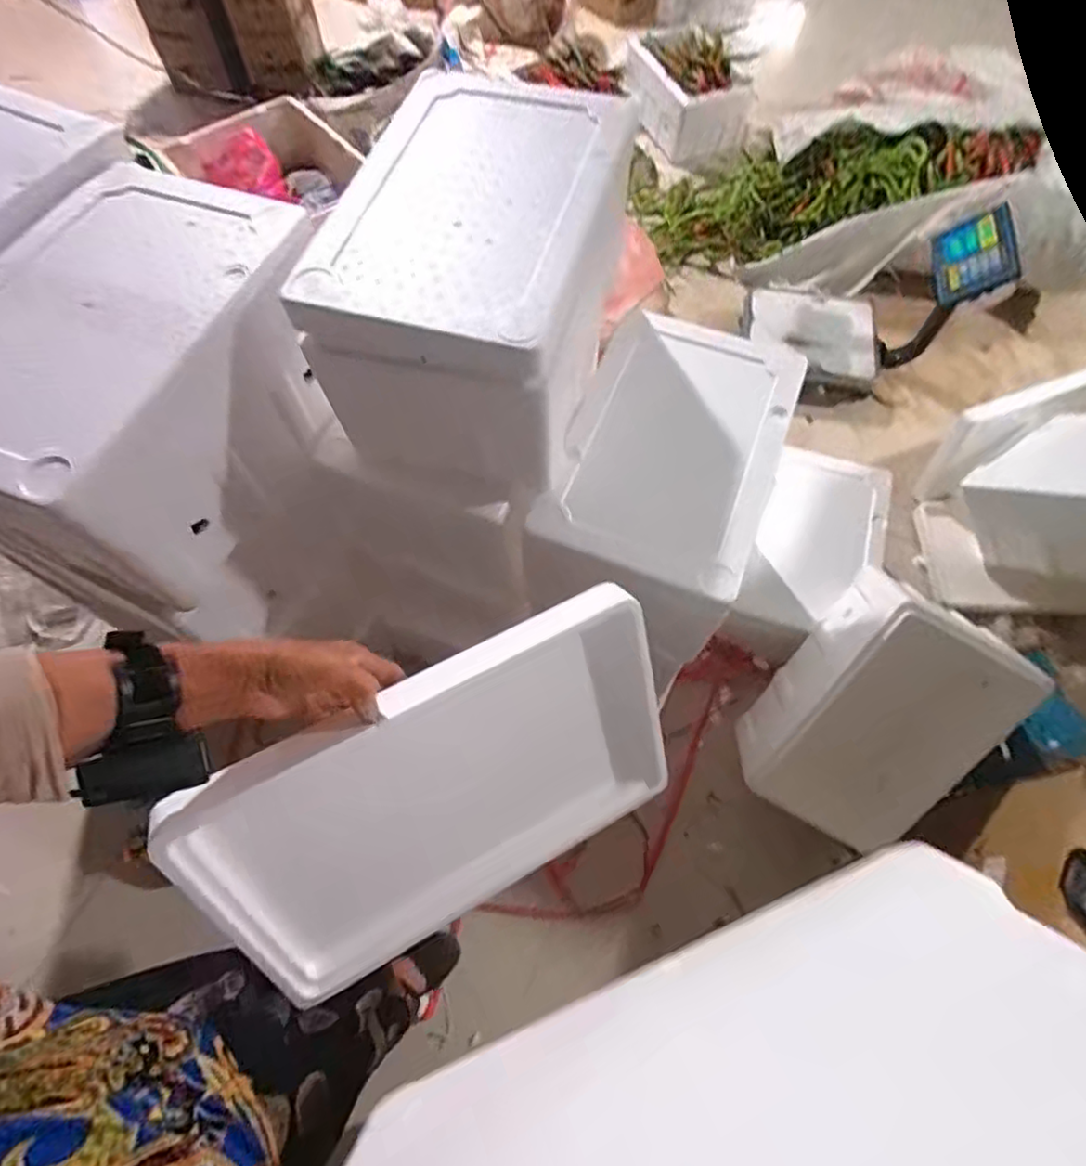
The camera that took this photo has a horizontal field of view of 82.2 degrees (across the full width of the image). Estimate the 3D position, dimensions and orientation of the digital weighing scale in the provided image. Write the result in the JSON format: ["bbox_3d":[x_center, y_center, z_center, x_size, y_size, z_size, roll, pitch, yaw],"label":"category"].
[{"bbox_3d":[0.764,-0.720,1.519,0.436,0.395,0.436,-1,64,1],"label":"digital weighing scale"}]

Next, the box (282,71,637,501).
[{"bbox_3d":[-0.067,-0.339,0.726,0.259,0.231,0.372,16,66,9],"label":"box"}]

